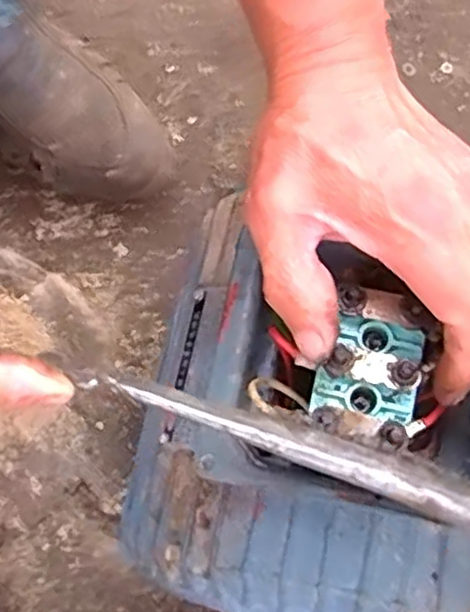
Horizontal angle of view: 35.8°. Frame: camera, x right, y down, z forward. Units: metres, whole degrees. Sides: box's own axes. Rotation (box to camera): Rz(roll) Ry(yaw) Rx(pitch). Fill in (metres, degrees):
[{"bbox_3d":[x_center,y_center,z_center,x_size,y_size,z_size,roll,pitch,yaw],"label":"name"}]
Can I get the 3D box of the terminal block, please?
[{"bbox_3d":[0.053,0.022,0.280,0.038,0.020,0.056,15,77,2],"label":"terminal block"}]

